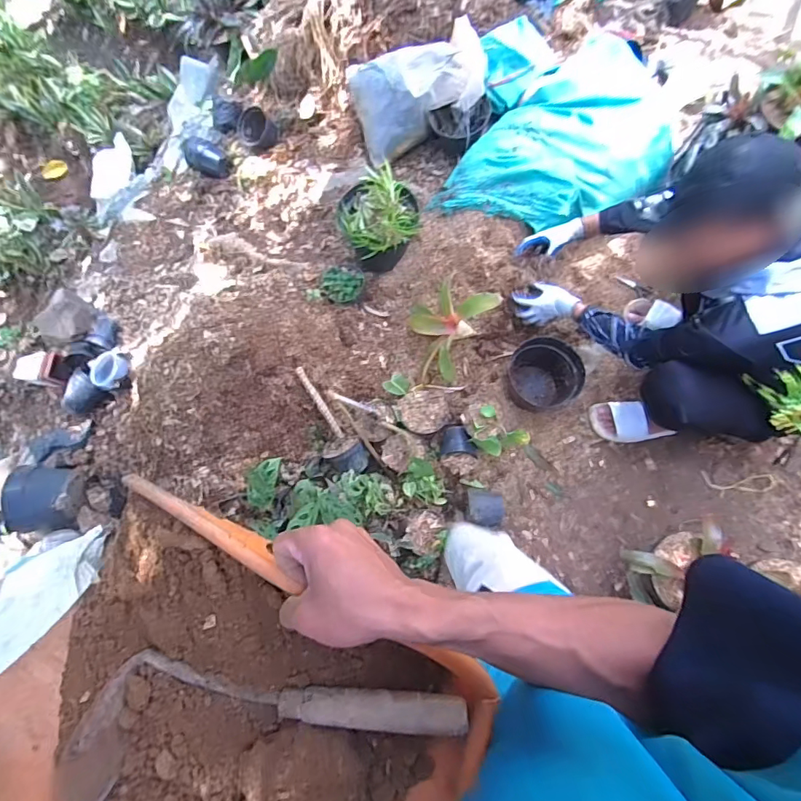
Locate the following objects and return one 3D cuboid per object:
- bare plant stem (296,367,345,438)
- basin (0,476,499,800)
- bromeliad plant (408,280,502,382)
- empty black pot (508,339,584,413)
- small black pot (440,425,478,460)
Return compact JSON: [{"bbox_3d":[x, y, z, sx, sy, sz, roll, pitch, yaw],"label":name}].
[{"bbox_3d":[-0.241,0.008,1.386,0.023,0.018,0.245,-33,107,-9],"label":"bare plant stem"},{"bbox_3d":[-0.154,0.286,0.410,0.406,0.124,0.276,28,75,9],"label":"basin"},{"bbox_3d":[0.108,-0.226,1.372,0.261,0.274,0.229,36,81,13],"label":"bromeliad plant"},{"bbox_3d":[0.437,-0.075,1.407,0.190,0.143,0.206,-1,75,5],"label":"empty black pot"},{"bbox_3d":[0.177,0.122,1.404,0.114,0.080,0.106,-5,75,4],"label":"small black pot"}]

